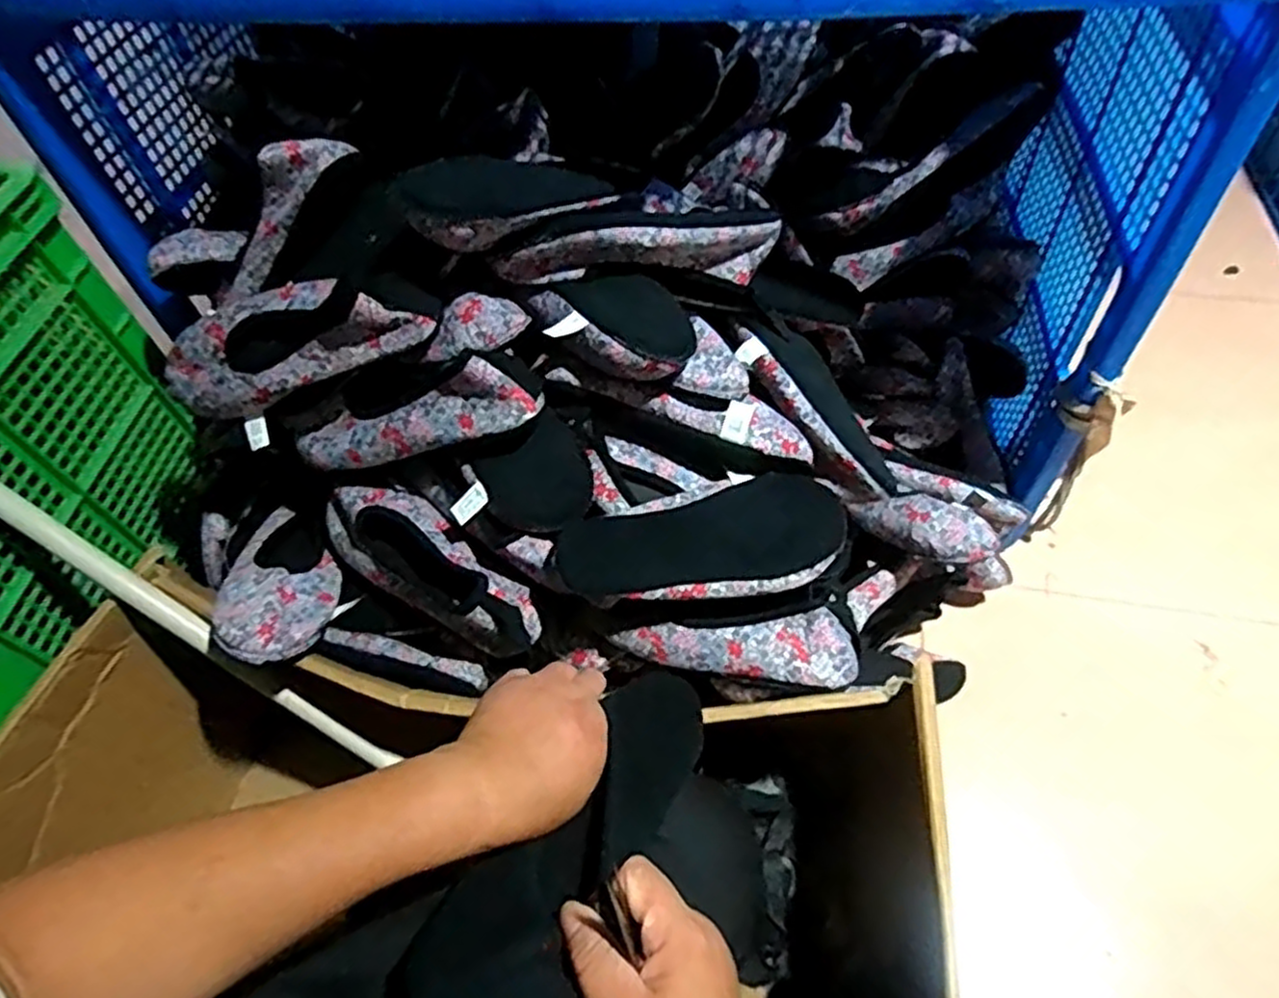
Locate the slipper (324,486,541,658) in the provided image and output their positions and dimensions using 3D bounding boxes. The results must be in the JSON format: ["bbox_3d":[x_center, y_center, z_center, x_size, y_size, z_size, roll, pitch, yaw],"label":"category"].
[{"bbox_3d":[-0.189,0.051,0.654,0.245,0.061,0.080,33,64,25],"label":"slipper"}]

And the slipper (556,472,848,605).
[{"bbox_3d":[0.053,0.044,0.635,0.245,0.060,0.095,-12,70,-17],"label":"slipper"}]

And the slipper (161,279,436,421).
[{"bbox_3d":[-0.293,-0.130,0.629,0.243,0.067,0.088,-8,53,15],"label":"slipper"}]

